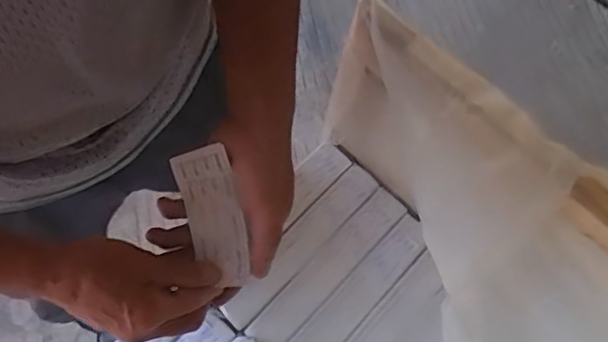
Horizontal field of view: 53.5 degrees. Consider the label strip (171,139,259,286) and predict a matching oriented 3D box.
[{"bbox_3d":[-0.074,0.038,0.487,0.043,0.010,0.111,-16,92,14],"label":"label strip"}]

